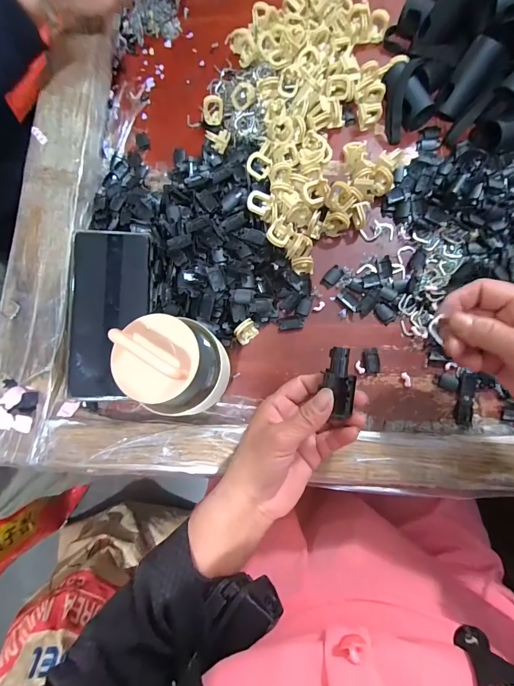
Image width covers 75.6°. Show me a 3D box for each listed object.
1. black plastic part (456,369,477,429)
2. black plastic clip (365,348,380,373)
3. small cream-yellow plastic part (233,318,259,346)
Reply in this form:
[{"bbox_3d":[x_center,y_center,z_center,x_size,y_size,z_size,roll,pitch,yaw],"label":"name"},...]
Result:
[{"bbox_3d":[0.191,0.051,0.302,0.014,0.005,0.049,9,85,5],"label":"black plastic part"},{"bbox_3d":[0.110,0.017,0.316,0.014,0.004,0.024,-2,84,4],"label":"black plastic clip"},{"bbox_3d":[-0.010,-0.011,0.319,0.022,0.019,0.016,-43,83,-1],"label":"small cream-yellow plastic part"}]

